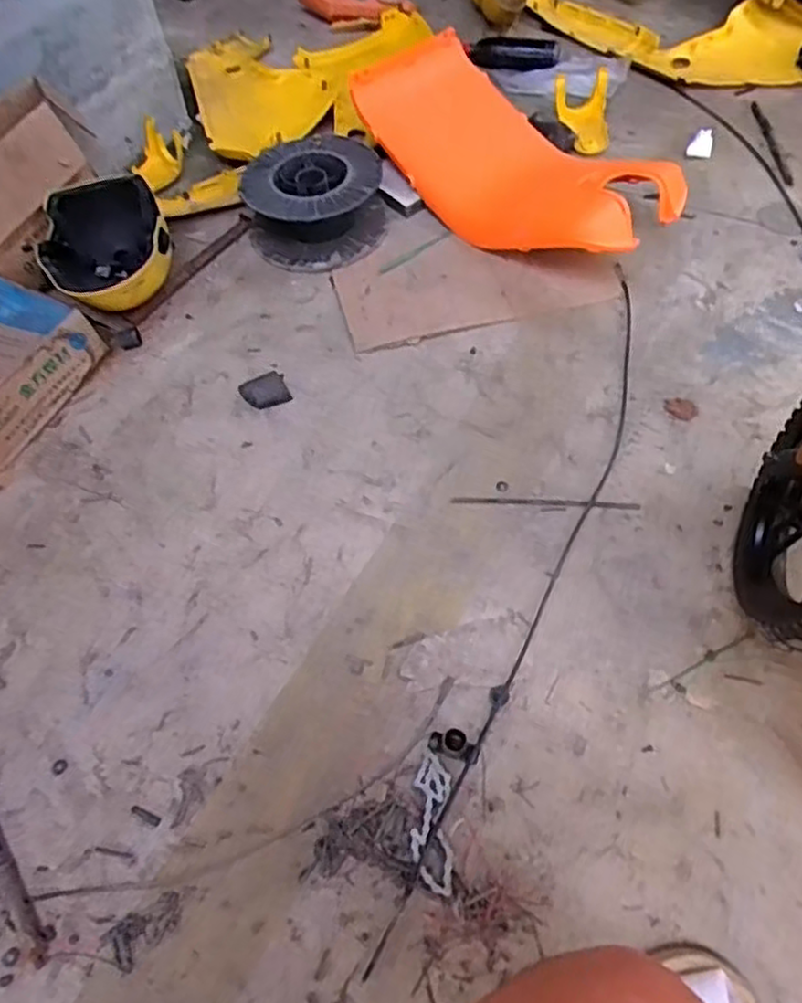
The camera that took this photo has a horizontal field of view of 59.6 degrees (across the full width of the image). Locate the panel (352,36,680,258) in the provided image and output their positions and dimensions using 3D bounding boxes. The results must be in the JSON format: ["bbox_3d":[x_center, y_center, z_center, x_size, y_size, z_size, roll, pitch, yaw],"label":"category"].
[{"bbox_3d":[0.204,-0.665,1.381,0.292,0.159,0.694,-32,62,-17],"label":"panel"}]

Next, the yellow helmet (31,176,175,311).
[{"bbox_3d":[-0.532,-0.450,1.283,0.224,0.152,0.239,-22,60,-11],"label":"yellow helmet"}]

